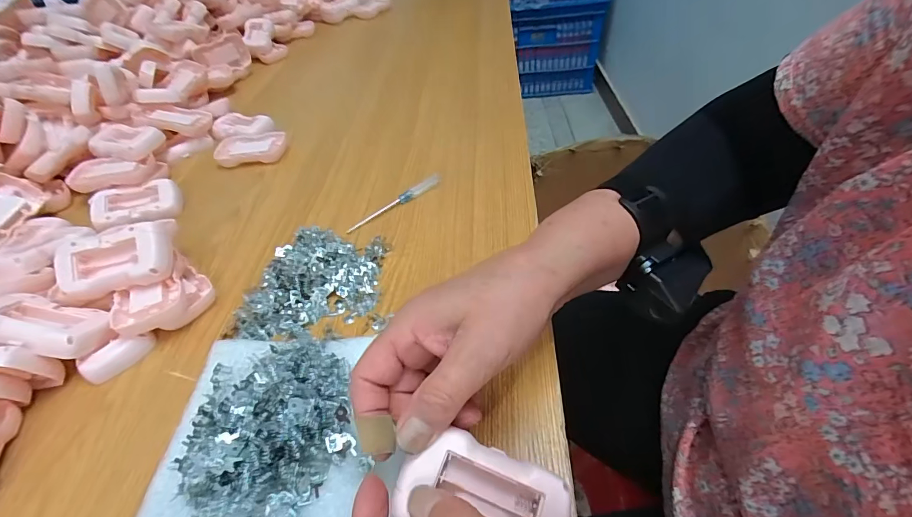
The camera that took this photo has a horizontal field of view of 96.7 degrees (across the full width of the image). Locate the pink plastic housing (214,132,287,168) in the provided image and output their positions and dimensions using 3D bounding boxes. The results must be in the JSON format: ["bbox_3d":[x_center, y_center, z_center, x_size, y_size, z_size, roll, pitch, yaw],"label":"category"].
[{"bbox_3d":[-0.276,-0.150,0.554,0.085,0.020,0.059,-9,47,-2],"label":"pink plastic housing"}]

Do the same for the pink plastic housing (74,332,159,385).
[{"bbox_3d":[-0.276,0.079,0.333,0.053,0.021,0.019,-36,53,-24],"label":"pink plastic housing"}]

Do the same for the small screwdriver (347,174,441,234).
[{"bbox_3d":[-0.065,-0.062,0.444,0.121,0.009,0.011,-34,52,-23],"label":"small screwdriver"}]

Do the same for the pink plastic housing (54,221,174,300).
[{"bbox_3d":[-0.294,0.001,0.349,0.089,0.020,0.051,-15,84,-3],"label":"pink plastic housing"}]

